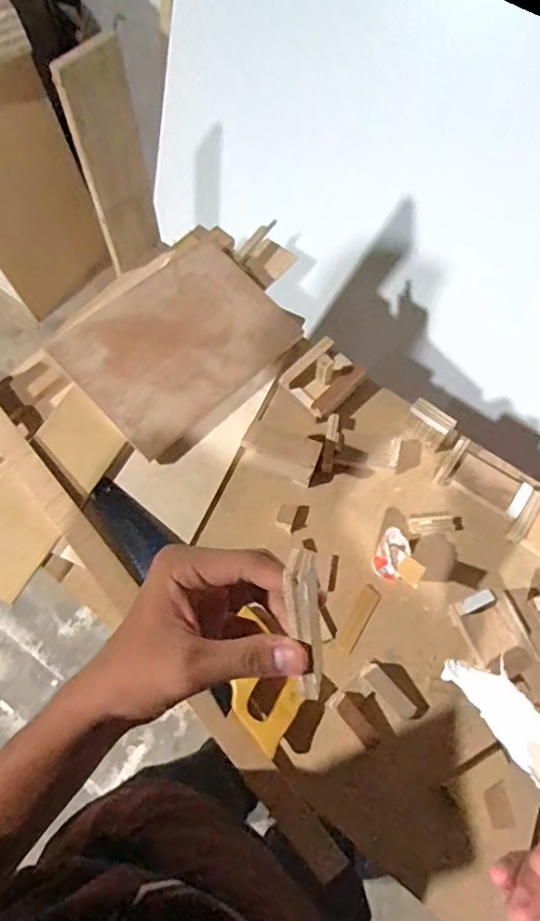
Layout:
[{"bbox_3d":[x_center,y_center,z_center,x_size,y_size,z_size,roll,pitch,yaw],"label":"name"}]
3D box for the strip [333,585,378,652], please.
[{"bbox_3d":[0.117,0.211,0.710,0.023,0.006,0.091,29,71,13],"label":"strip"}]

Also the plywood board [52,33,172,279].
[{"bbox_3d":[-0.221,-0.423,0.786,0.022,0.336,0.106,38,71,14],"label":"plywood board"}]

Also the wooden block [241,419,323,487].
[{"bbox_3d":[0.014,-0.007,0.745,0.106,0.087,0.047,23,70,11],"label":"wooden block"}]

